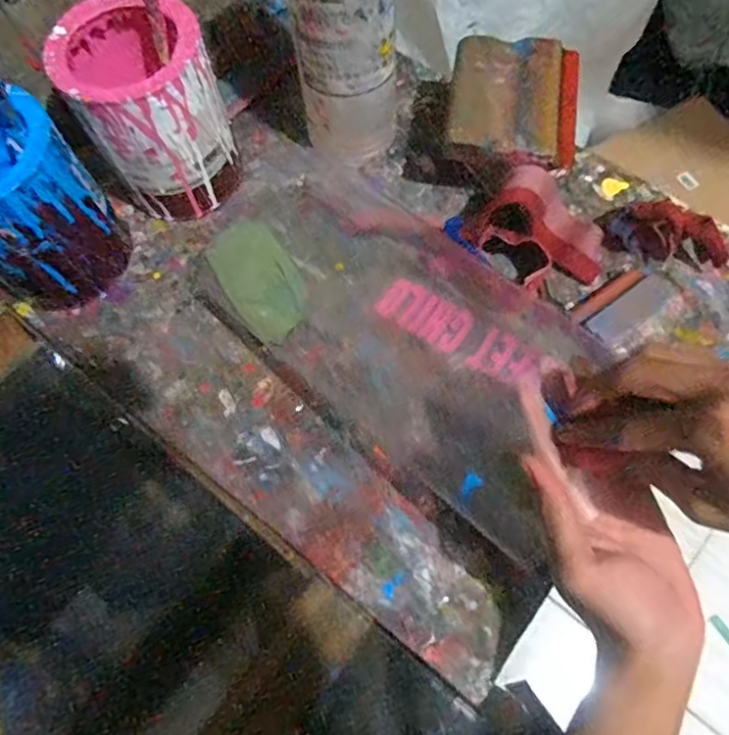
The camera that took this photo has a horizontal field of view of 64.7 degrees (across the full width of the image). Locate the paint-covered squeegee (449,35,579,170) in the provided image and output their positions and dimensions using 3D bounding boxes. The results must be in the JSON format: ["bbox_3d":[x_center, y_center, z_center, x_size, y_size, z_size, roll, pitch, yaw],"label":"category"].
[{"bbox_3d":[0.122,-0.216,0.466,0.101,0.019,0.121,7,69,5],"label":"paint-covered squeegee"}]

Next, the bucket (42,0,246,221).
[{"bbox_3d":[-0.173,-0.214,0.473,0.103,0.136,0.120,-26,70,-7],"label":"bucket"}]

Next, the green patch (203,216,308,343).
[{"bbox_3d":[-0.088,-0.077,0.486,0.060,0.005,0.115,-31,71,-9],"label":"green patch"}]

